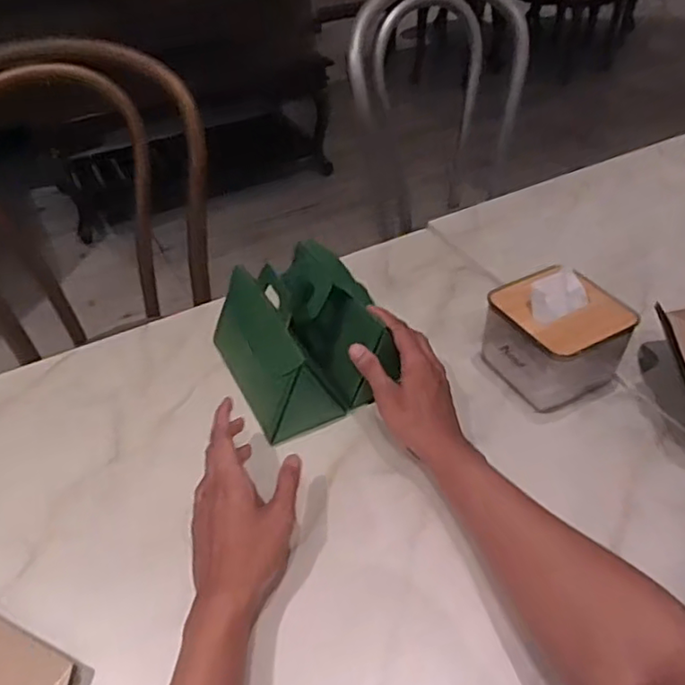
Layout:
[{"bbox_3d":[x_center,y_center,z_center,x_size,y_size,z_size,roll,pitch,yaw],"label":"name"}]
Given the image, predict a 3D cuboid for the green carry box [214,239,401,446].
[{"bbox_3d":[-0.045,-0.012,0.636,0.145,0.116,0.166,-17,45,-15],"label":"green carry box"}]

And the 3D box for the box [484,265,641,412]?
[{"bbox_3d":[0.220,-0.011,0.638,0.114,0.103,0.107,-20,46,-19],"label":"box"}]

